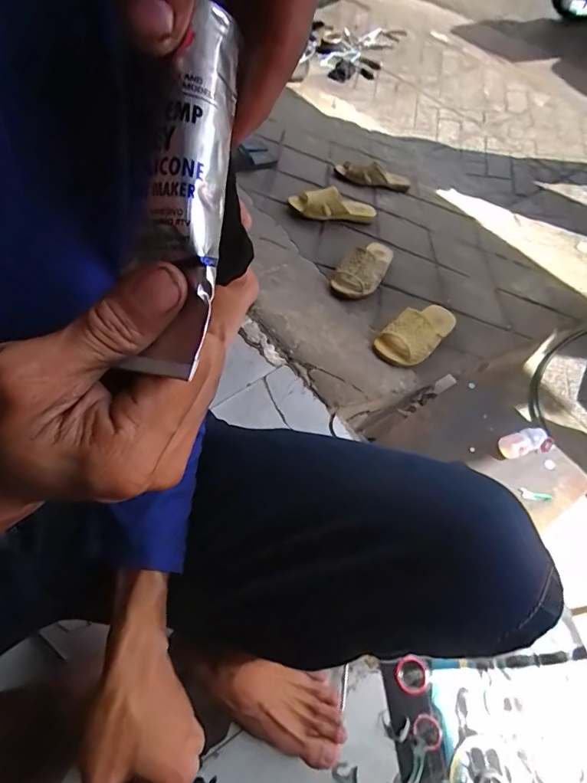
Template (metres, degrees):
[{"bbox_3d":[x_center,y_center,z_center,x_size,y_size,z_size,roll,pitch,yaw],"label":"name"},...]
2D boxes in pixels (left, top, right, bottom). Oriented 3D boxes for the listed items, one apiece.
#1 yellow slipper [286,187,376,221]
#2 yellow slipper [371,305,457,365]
[{"bbox_3d":[0.115,-0.518,1.232,0.251,0.058,0.099,0,57,-14],"label":"yellow slipper"},{"bbox_3d":[0.269,-0.132,0.939,0.234,0.059,0.097,-32,61,-30],"label":"yellow slipper"}]

